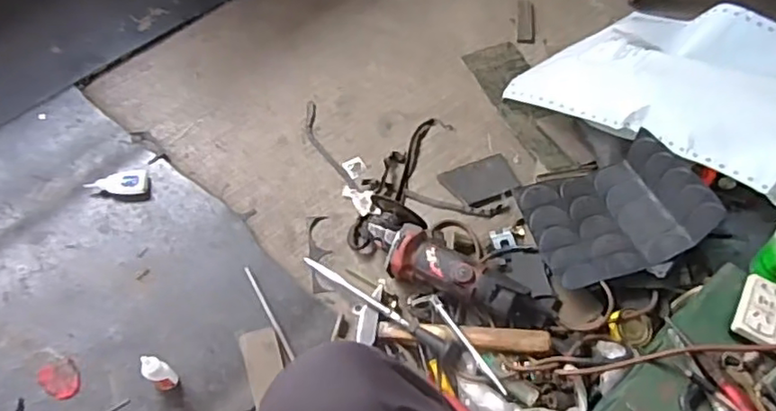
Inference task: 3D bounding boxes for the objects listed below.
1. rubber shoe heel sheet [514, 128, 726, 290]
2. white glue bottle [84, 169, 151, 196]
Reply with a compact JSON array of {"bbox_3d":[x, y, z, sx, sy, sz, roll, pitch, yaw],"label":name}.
[{"bbox_3d":[0.323,0.005,0.892,0.200,0.109,0.186,-19,63,-15],"label":"rubber shoe heel sheet"},{"bbox_3d":[-0.414,-0.030,0.952,0.094,0.027,0.044,-9,60,-10],"label":"white glue bottle"}]

